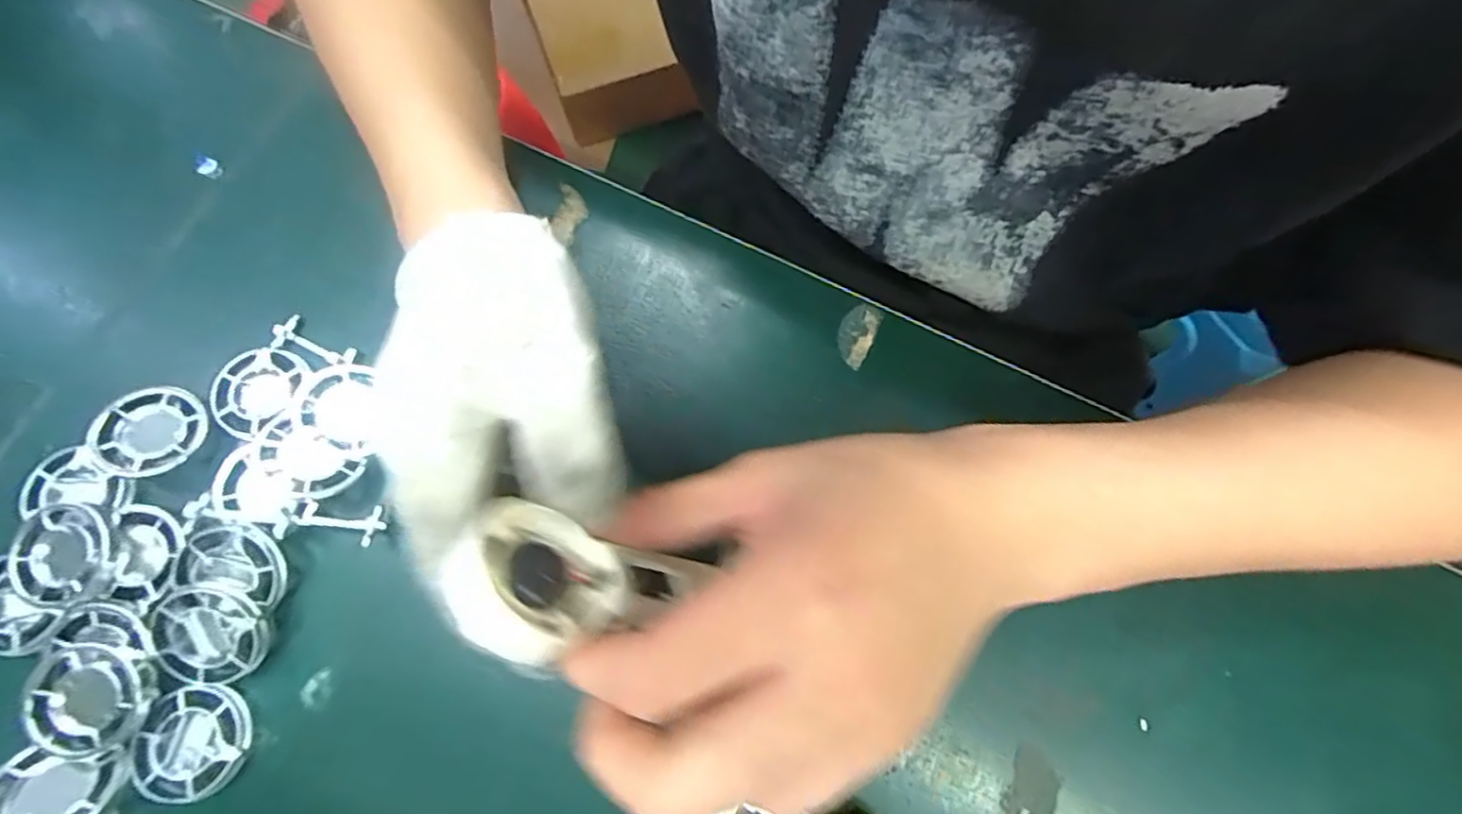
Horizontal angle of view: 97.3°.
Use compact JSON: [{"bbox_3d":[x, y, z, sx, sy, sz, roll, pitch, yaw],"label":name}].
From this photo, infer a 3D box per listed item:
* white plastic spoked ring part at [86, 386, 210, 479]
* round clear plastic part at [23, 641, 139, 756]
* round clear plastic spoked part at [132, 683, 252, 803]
[{"bbox_3d":[-0.236,0.010,0.262,0.038,0.010,0.038,15,68,-8],"label":"white plastic spoked ring part"},{"bbox_3d":[-0.227,0.103,0.226,0.032,0.010,0.035,0,74,-1],"label":"round clear plastic part"},{"bbox_3d":[-0.194,0.122,0.234,0.035,0.010,0.038,0,74,-1],"label":"round clear plastic spoked part"}]

